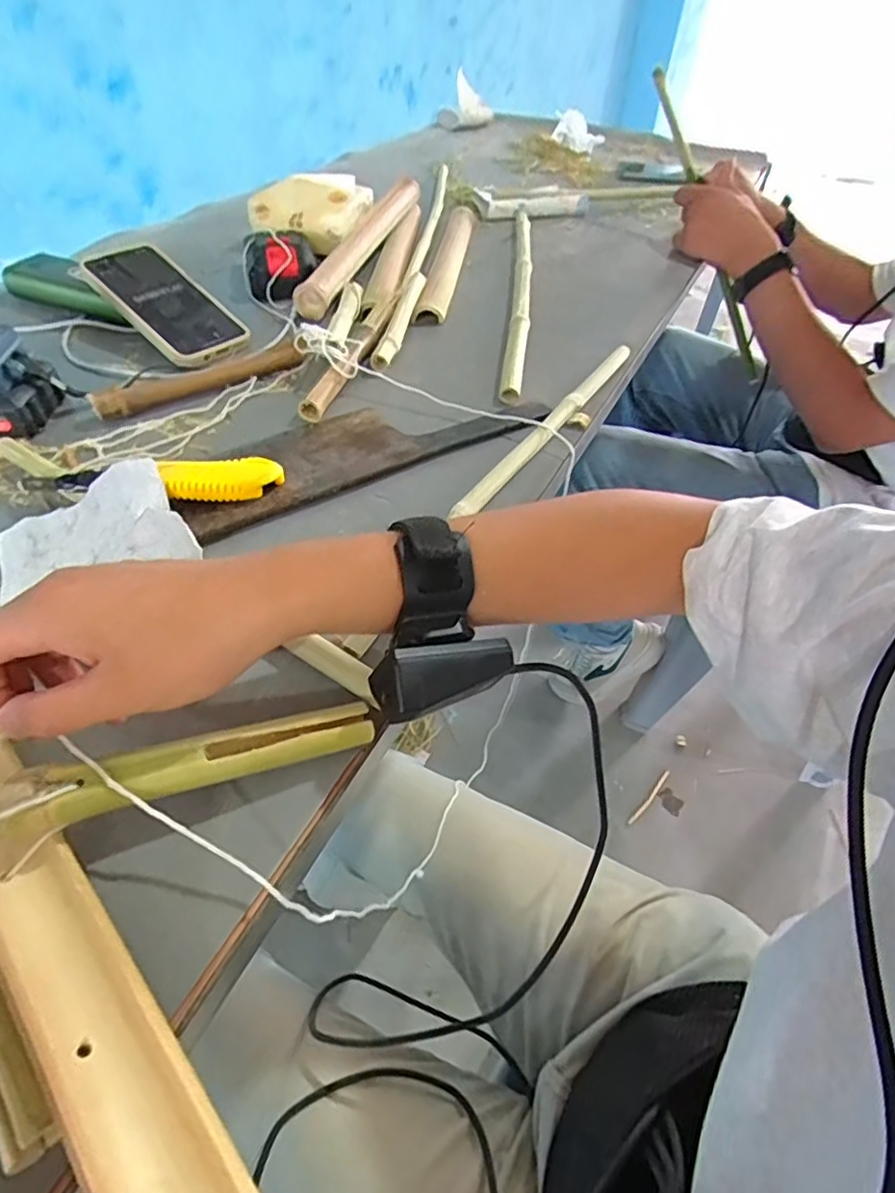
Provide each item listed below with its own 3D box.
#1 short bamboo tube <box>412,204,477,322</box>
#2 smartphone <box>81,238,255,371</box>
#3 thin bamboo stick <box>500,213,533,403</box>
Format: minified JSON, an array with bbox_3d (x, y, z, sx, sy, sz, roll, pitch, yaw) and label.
[{"bbox_3d":[0.006,-0.434,0.751,0.035,0.029,0.361,7,49,3],"label":"short bamboo tube"},{"bbox_3d":[-0.275,-0.289,0.587,0.083,0.011,0.178,-36,74,-30],"label":"smartphone"},{"bbox_3d":[0.085,-0.361,0.689,0.021,0.016,0.486,6,49,3],"label":"thin bamboo stick"}]

